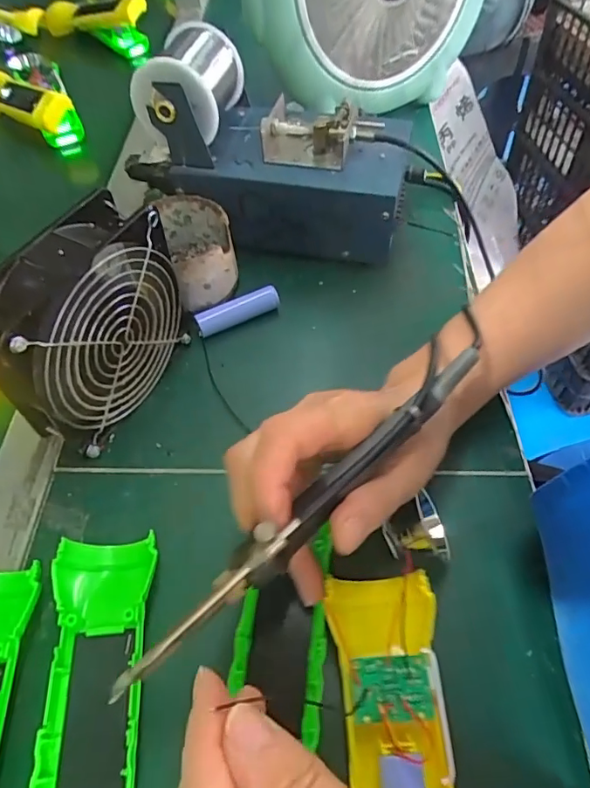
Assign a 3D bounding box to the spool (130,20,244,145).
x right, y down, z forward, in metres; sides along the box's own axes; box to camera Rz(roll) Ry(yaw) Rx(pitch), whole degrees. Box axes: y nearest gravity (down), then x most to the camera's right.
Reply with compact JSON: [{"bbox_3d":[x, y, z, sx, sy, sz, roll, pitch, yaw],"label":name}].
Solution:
[{"bbox_3d":[-0.081,-0.230,0.379,0.074,0.054,0.084,15,56,12],"label":"spool"}]

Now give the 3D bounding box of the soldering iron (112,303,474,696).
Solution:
[{"bbox_3d":[0.008,0.047,0.212,0.198,0.031,0.022,-41,63,-15],"label":"soldering iron"}]

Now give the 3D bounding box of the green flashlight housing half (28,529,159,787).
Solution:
[{"bbox_3d":[-0.093,0.148,0.238,0.046,0.023,0.161,-6,54,-3],"label":"green flashlight housing half"}]

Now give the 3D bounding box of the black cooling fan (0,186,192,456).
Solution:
[{"bbox_3d":[-0.121,-0.036,0.311,0.047,0.121,0.121,26,59,18],"label":"black cooling fan"}]

